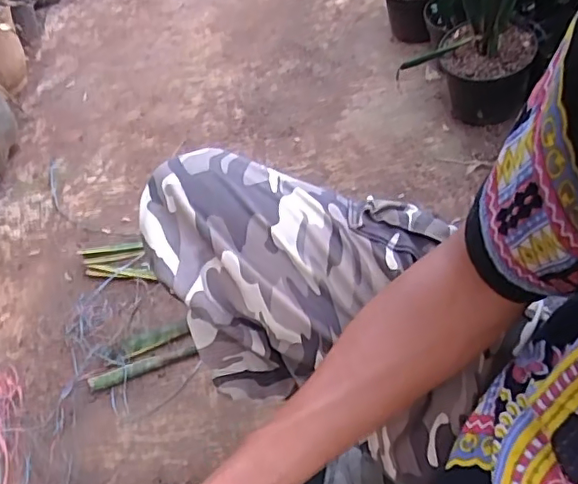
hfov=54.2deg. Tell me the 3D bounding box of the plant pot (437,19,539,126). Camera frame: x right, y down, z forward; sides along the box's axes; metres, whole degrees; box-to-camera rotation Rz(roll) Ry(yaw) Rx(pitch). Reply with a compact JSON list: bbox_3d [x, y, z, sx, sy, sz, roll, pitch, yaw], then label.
[{"bbox_3d":[0.308,-0.264,0.901,0.136,0.130,0.126,-3,53,4],"label":"plant pot"}]

